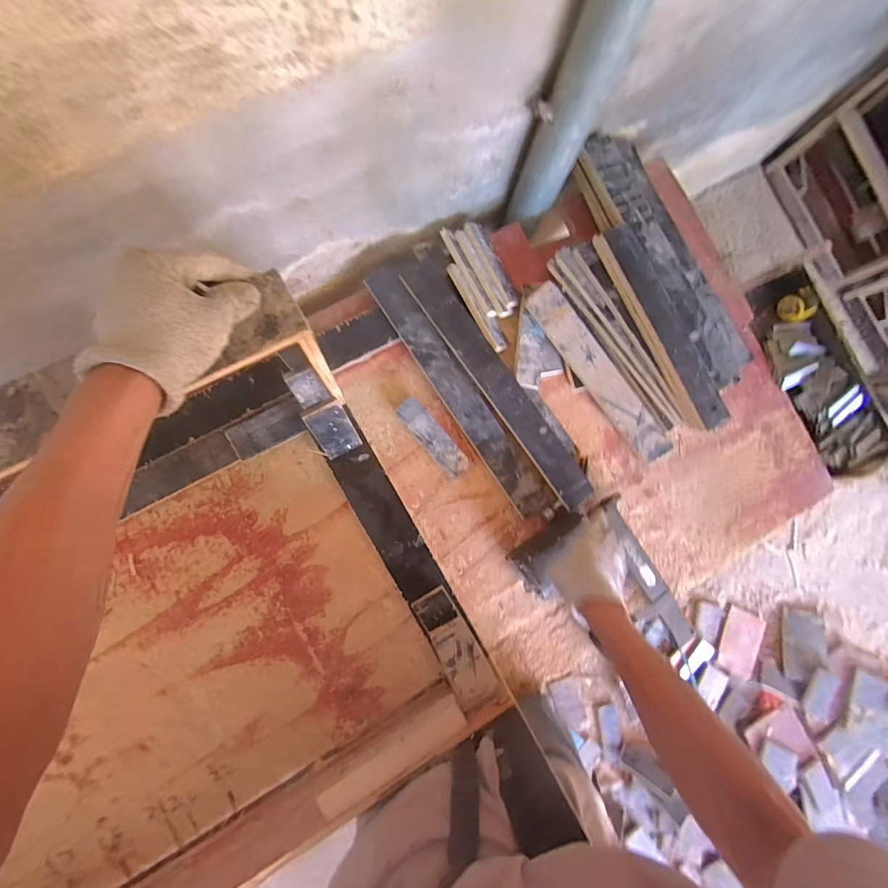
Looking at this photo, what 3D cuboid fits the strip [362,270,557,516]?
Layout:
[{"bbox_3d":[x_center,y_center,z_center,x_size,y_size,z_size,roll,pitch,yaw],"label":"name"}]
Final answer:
[{"bbox_3d":[0.028,-0.091,0.739,0.066,0.016,0.511,-34,89,-7],"label":"strip"}]

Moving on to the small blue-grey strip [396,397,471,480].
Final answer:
[{"bbox_3d":[-0.020,-0.010,0.736,0.046,0.015,0.160,-41,89,-7],"label":"small blue-grey strip"}]

